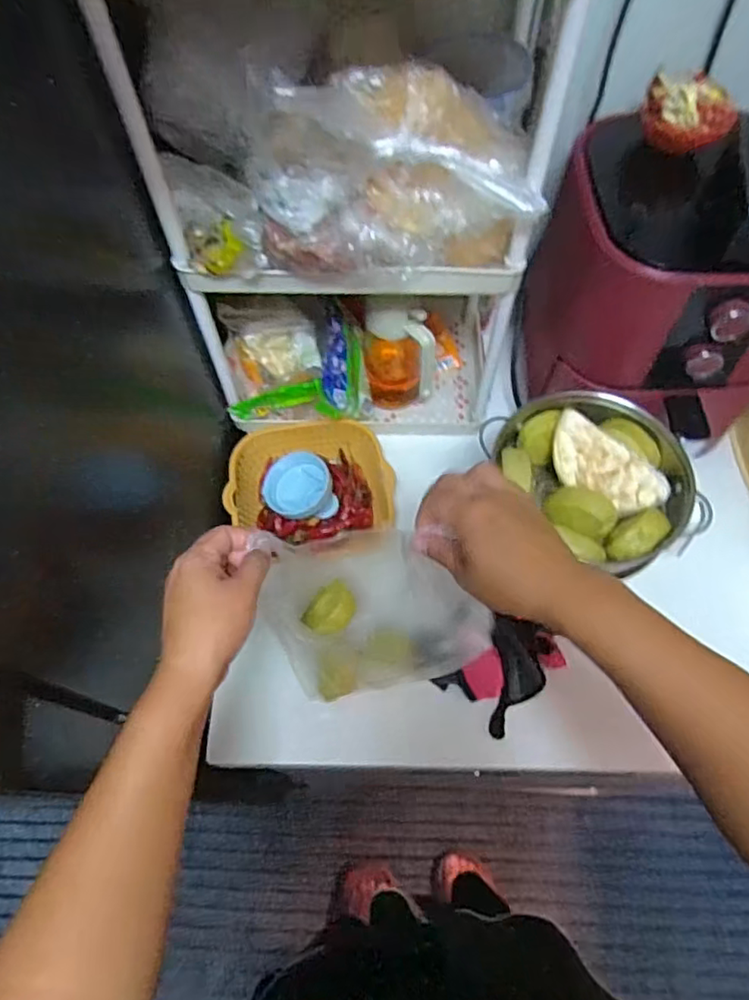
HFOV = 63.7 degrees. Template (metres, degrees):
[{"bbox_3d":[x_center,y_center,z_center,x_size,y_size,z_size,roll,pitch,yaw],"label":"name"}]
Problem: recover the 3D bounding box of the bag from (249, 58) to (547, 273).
[{"bbox_3d":[0.013,-0.269,0.495,0.227,0.147,0.101,-4,63,-1],"label":"bag"}]

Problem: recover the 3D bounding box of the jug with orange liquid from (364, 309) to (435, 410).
[{"bbox_3d":[0.031,-0.176,0.742,0.083,0.162,0.084,-3,63,-1],"label":"jug with orange liquid"}]

